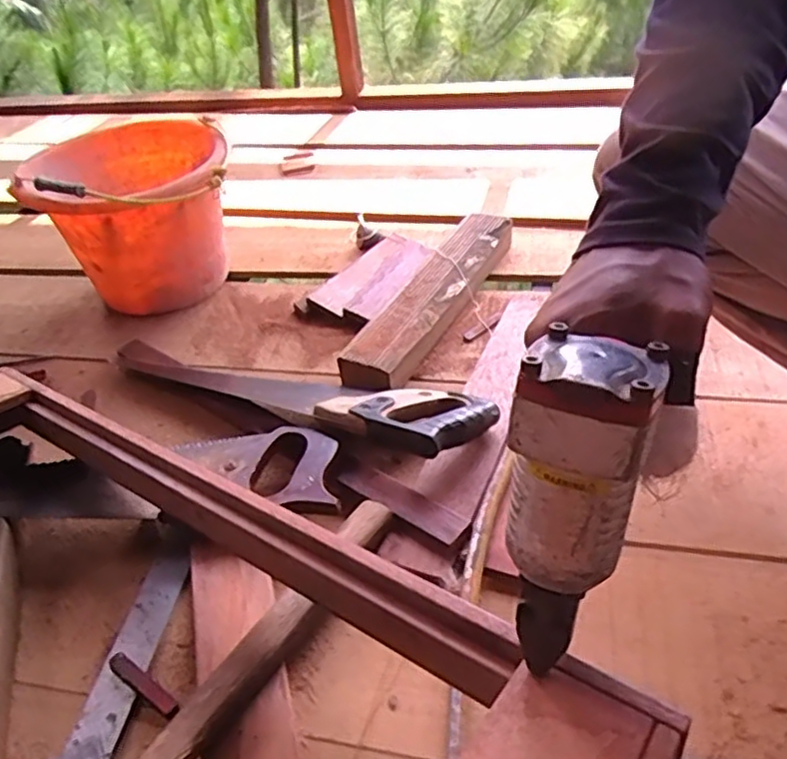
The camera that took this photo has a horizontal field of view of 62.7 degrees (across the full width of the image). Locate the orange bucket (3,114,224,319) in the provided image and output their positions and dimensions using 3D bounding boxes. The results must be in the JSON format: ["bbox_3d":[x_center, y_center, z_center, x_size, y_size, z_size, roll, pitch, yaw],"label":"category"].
[{"bbox_3d":[-0.338,-0.218,0.887,0.237,0.201,0.264,-12,40,-6],"label":"orange bucket"}]

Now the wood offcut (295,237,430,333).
[{"bbox_3d":[-0.026,-0.135,0.884,0.113,0.026,0.197,21,47,29],"label":"wood offcut"}]

